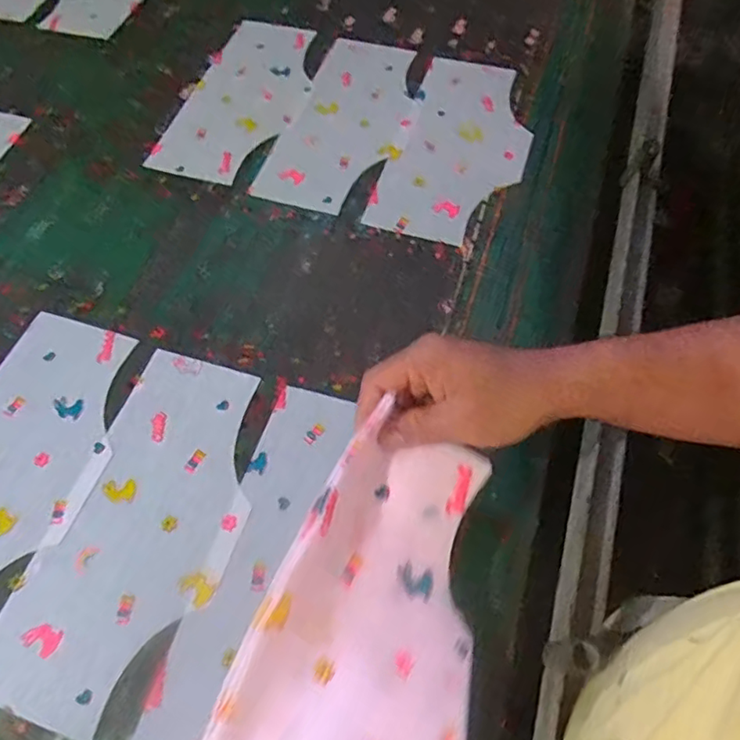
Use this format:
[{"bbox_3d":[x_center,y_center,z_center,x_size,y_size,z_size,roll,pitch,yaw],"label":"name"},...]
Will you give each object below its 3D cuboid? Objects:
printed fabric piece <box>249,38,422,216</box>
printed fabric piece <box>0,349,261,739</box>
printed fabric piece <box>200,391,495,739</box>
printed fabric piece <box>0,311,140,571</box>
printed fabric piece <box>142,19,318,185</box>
[{"bbox_3d":[-0.024,-0.308,0.718,0.143,0.007,0.297,16,63,11],"label":"printed fabric piece"},{"bbox_3d":[-0.184,0.127,0.485,0.148,0.005,0.298,15,63,11],"label":"printed fabric piece"},{"bbox_3d":[0.004,0.173,0.336,0.151,0.044,0.279,35,49,-15],"label":"printed fabric piece"},{"bbox_3d":[-0.315,0.087,0.510,0.151,0.004,0.300,17,63,12],"label":"printed fabric piece"},{"bbox_3d":[-0.163,-0.354,0.746,0.148,0.006,0.296,15,63,11],"label":"printed fabric piece"}]

